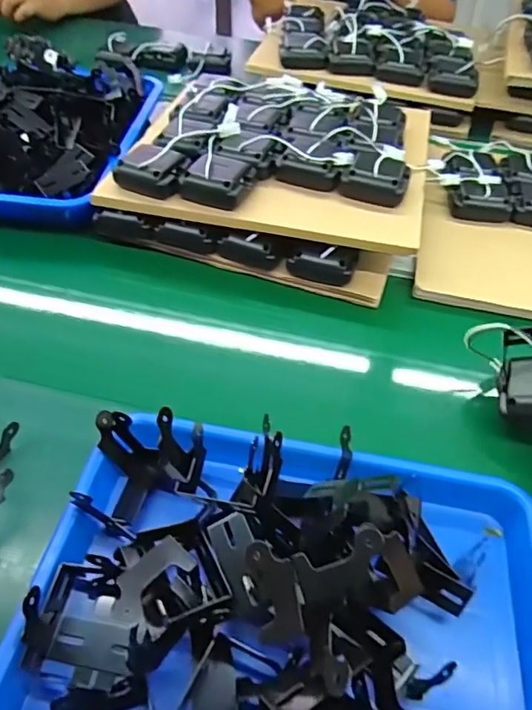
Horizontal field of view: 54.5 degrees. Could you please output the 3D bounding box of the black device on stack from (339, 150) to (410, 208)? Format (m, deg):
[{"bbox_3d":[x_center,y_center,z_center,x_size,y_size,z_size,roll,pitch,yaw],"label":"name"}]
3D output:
[{"bbox_3d":[0.124,-0.192,0.572,0.071,0.039,0.069,23,51,17],"label":"black device on stack"}]

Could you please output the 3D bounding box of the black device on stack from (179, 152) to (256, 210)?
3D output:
[{"bbox_3d":[-0.051,-0.186,0.558,0.069,0.035,0.062,21,50,15],"label":"black device on stack"}]

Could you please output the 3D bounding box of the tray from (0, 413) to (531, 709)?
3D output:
[{"bbox_3d":[0.015,0.162,0.314,0.328,0.084,0.239,9,48,5],"label":"tray"}]

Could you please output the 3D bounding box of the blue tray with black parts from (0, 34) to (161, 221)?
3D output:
[{"bbox_3d":[-0.290,-0.300,0.676,0.247,0.094,0.320,6,48,3],"label":"blue tray with black parts"}]

